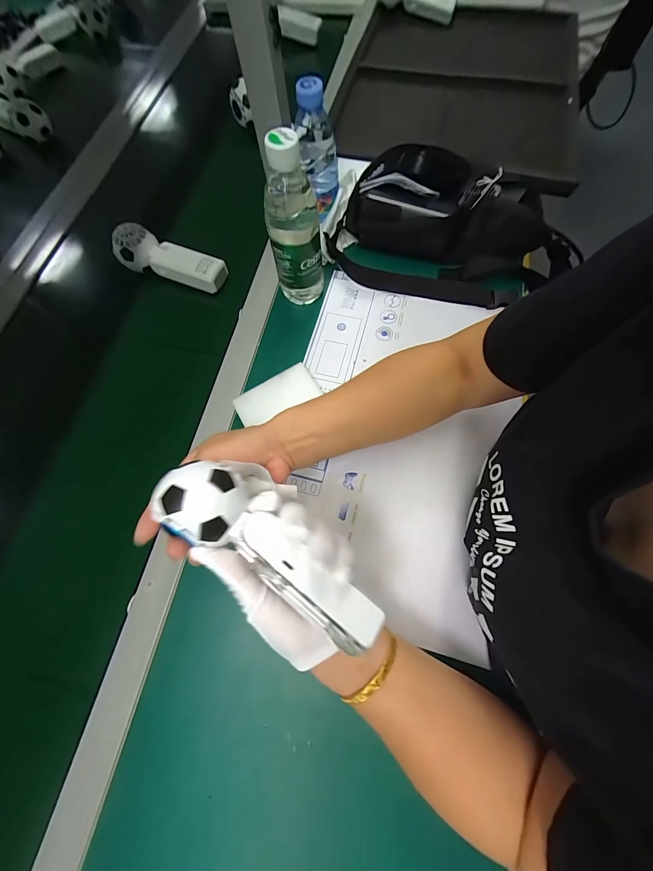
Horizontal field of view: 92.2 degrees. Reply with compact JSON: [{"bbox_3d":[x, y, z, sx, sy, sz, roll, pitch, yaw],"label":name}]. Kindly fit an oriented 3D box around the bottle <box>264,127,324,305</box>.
[{"bbox_3d":[-0.036,-0.244,0.373,0.060,0.181,0.066,-3,70,1],"label":"bottle"}]

